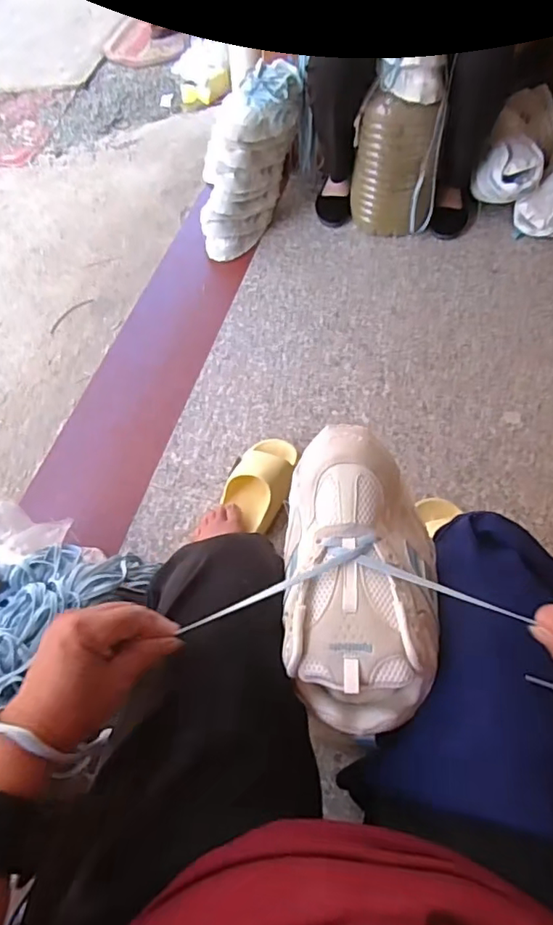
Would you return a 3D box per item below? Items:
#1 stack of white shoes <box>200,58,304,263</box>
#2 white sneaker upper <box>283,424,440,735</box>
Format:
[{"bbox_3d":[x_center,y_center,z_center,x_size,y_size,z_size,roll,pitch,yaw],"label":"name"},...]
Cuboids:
[{"bbox_3d":[-0.069,-0.673,1.238,0.117,0.405,0.170,29,23,18],"label":"stack of white shoes"},{"bbox_3d":[0.068,0.086,0.443,0.121,0.074,0.225,1,61,3],"label":"white sneaker upper"}]

